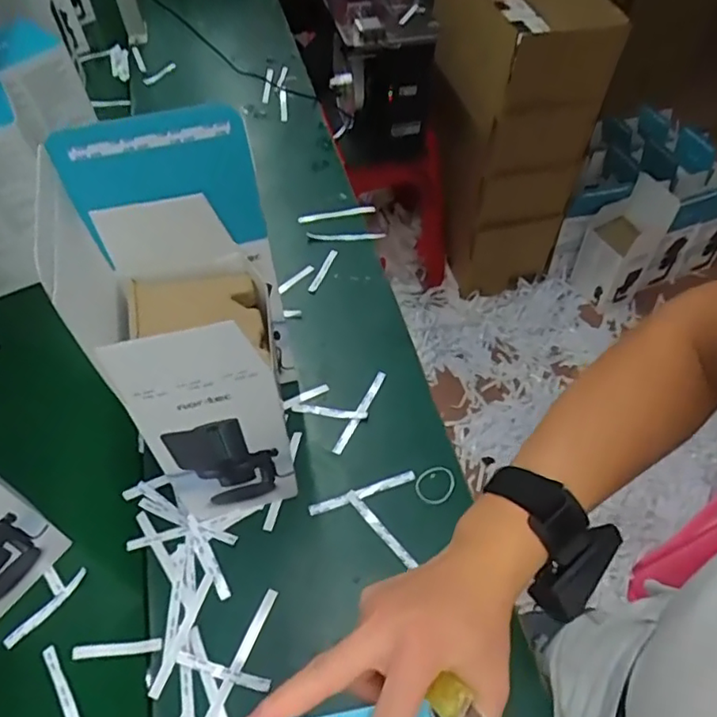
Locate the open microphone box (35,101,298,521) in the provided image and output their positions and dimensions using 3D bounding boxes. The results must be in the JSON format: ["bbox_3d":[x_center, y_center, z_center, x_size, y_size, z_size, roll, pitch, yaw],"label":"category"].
[{"bbox_3d":[-0.135,-0.019,0.521,0.142,0.328,0.162,-13,55,-10],"label":"open microphone box"}]

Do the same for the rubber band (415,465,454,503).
[{"bbox_3d":[0.085,0.138,0.641,0.047,0.004,0.038,-39,62,-23],"label":"rubber band"}]

